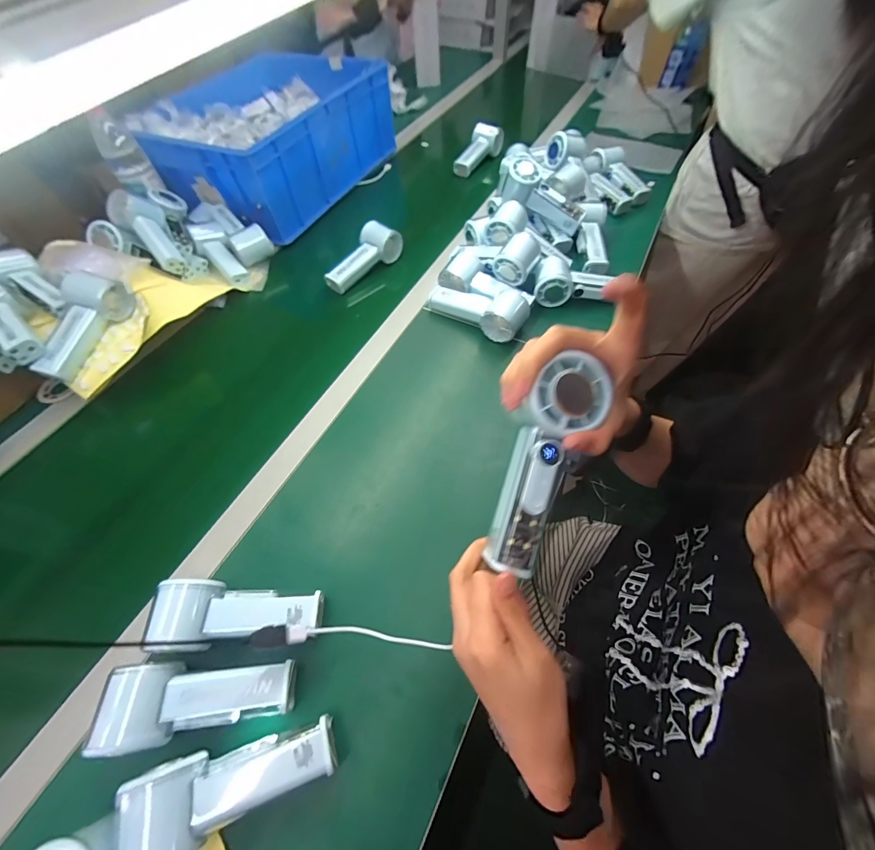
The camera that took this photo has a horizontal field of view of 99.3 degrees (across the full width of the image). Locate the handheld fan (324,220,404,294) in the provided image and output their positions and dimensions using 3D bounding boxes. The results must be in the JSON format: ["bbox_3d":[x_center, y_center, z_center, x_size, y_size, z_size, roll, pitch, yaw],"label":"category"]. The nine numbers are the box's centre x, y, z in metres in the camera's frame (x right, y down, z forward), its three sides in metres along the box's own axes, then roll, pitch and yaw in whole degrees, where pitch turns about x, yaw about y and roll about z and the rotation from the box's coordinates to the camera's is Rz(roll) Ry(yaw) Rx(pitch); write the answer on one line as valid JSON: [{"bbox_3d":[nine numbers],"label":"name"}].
[{"bbox_3d":[-0.129,-0.295,0.645,0.047,0.059,0.146,31,65,21],"label":"handheld fan"}]

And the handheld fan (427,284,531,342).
[{"bbox_3d":[0.060,-0.181,0.572,0.158,0.060,0.058,29,64,20],"label":"handheld fan"}]

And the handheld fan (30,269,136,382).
[{"bbox_3d":[-0.491,-0.134,0.509,0.078,0.047,0.153,9,72,9],"label":"handheld fan"}]

